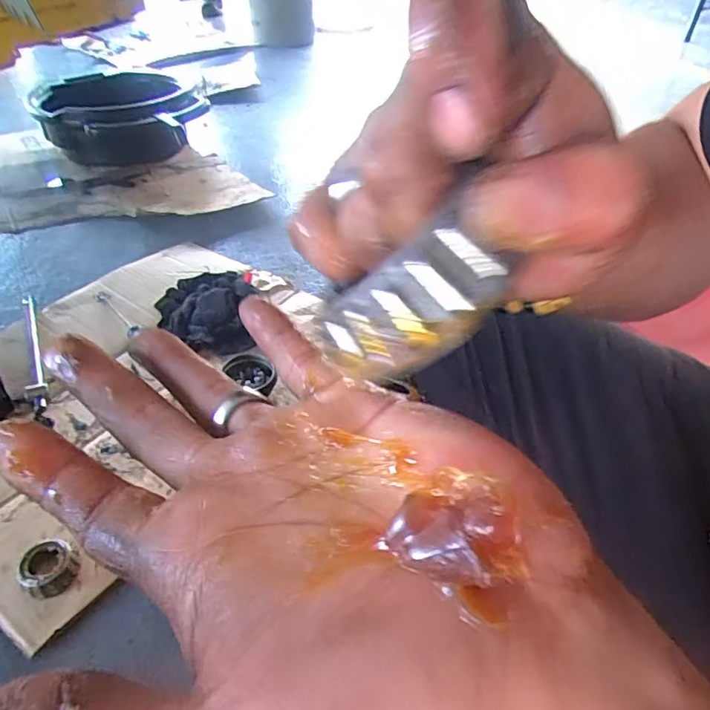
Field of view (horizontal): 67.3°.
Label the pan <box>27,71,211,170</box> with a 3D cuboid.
[{"bbox_3d":[-0.563,-0.573,1.300,0.373,0.157,0.379,-1,43,1],"label":"pan"}]

